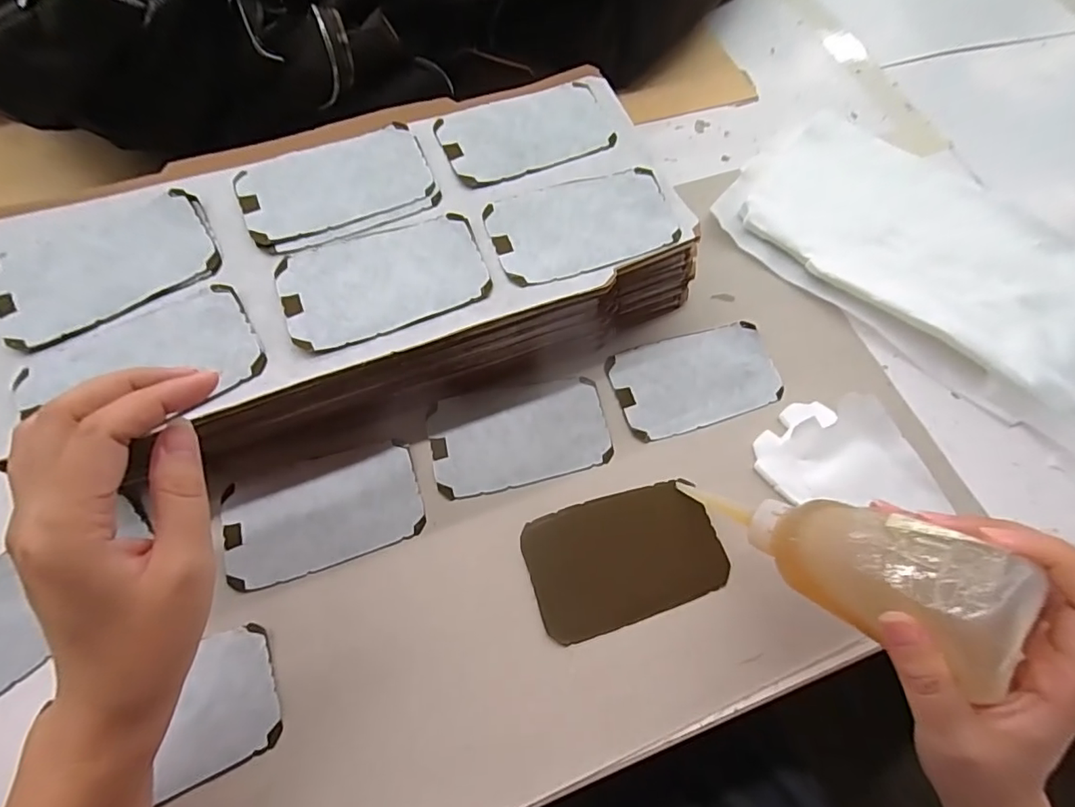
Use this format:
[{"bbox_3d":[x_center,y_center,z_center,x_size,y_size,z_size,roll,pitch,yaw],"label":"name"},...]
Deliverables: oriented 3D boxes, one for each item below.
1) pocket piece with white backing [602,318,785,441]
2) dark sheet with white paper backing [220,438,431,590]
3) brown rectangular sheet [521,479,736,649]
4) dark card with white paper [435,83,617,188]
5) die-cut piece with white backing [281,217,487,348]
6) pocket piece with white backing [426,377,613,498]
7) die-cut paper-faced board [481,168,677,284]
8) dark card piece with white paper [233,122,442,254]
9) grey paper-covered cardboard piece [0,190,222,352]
[{"bbox_3d":[0.115,-0.018,0.379,0.119,0.005,0.070,-15,68,-9],"label":"pocket piece with white backing"},{"bbox_3d":[-0.136,0.067,0.329,0.118,0.004,0.069,-16,68,-9],"label":"dark sheet with white paper backing"},{"bbox_3d":[0.055,0.095,0.326,0.119,0.004,0.075,-16,68,-9],"label":"brown rectangular sheet"},{"bbox_3d":[-0.008,-0.196,0.374,0.120,0.004,0.070,-21,70,-12],"label":"dark card with white paper"},{"bbox_3d":[-0.093,-0.078,0.317,0.120,0.004,0.072,-21,69,-11],"label":"die-cut piece with white backing"},{"bbox_3d":[-0.012,0.020,0.356,0.119,0.004,0.071,-10,68,-7],"label":"pocket piece with white backing"},{"bbox_3d":[0.029,-0.119,0.342,0.119,0.005,0.069,-17,69,-11],"label":"die-cut paper-faced board"},{"bbox_3d":[-0.131,-0.143,0.342,0.120,0.005,0.077,-20,70,-12],"label":"dark card piece with white paper"},{"bbox_3d":[-0.262,-0.086,0.313,0.120,0.004,0.079,-28,72,-15],"label":"grey paper-covered cardboard piece"}]

